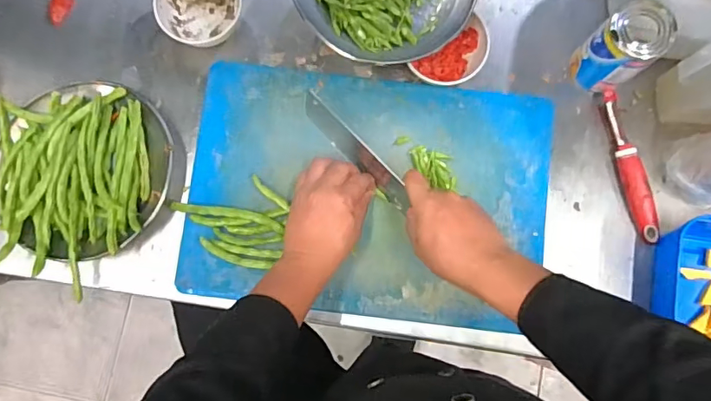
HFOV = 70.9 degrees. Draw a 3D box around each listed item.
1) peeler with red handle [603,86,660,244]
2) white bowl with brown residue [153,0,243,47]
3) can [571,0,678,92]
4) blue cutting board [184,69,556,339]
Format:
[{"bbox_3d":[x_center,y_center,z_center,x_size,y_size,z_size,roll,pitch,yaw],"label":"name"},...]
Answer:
[{"bbox_3d":[0.346,-0.046,0.631,0.025,0.019,0.198,-15,83,-3],"label":"peeler with red handle"},{"bbox_3d":[-0.201,-0.253,0.653,0.101,0.045,0.098,0,82,-1],"label":"white bowl with brown residue"},{"bbox_3d":[0.316,-0.181,0.600,0.066,0.118,0.067,0,82,-1],"label":"can"},{"bbox_3d":[0.016,-0.011,0.615,0.437,0.028,0.295,7,82,0],"label":"blue cutting board"}]

